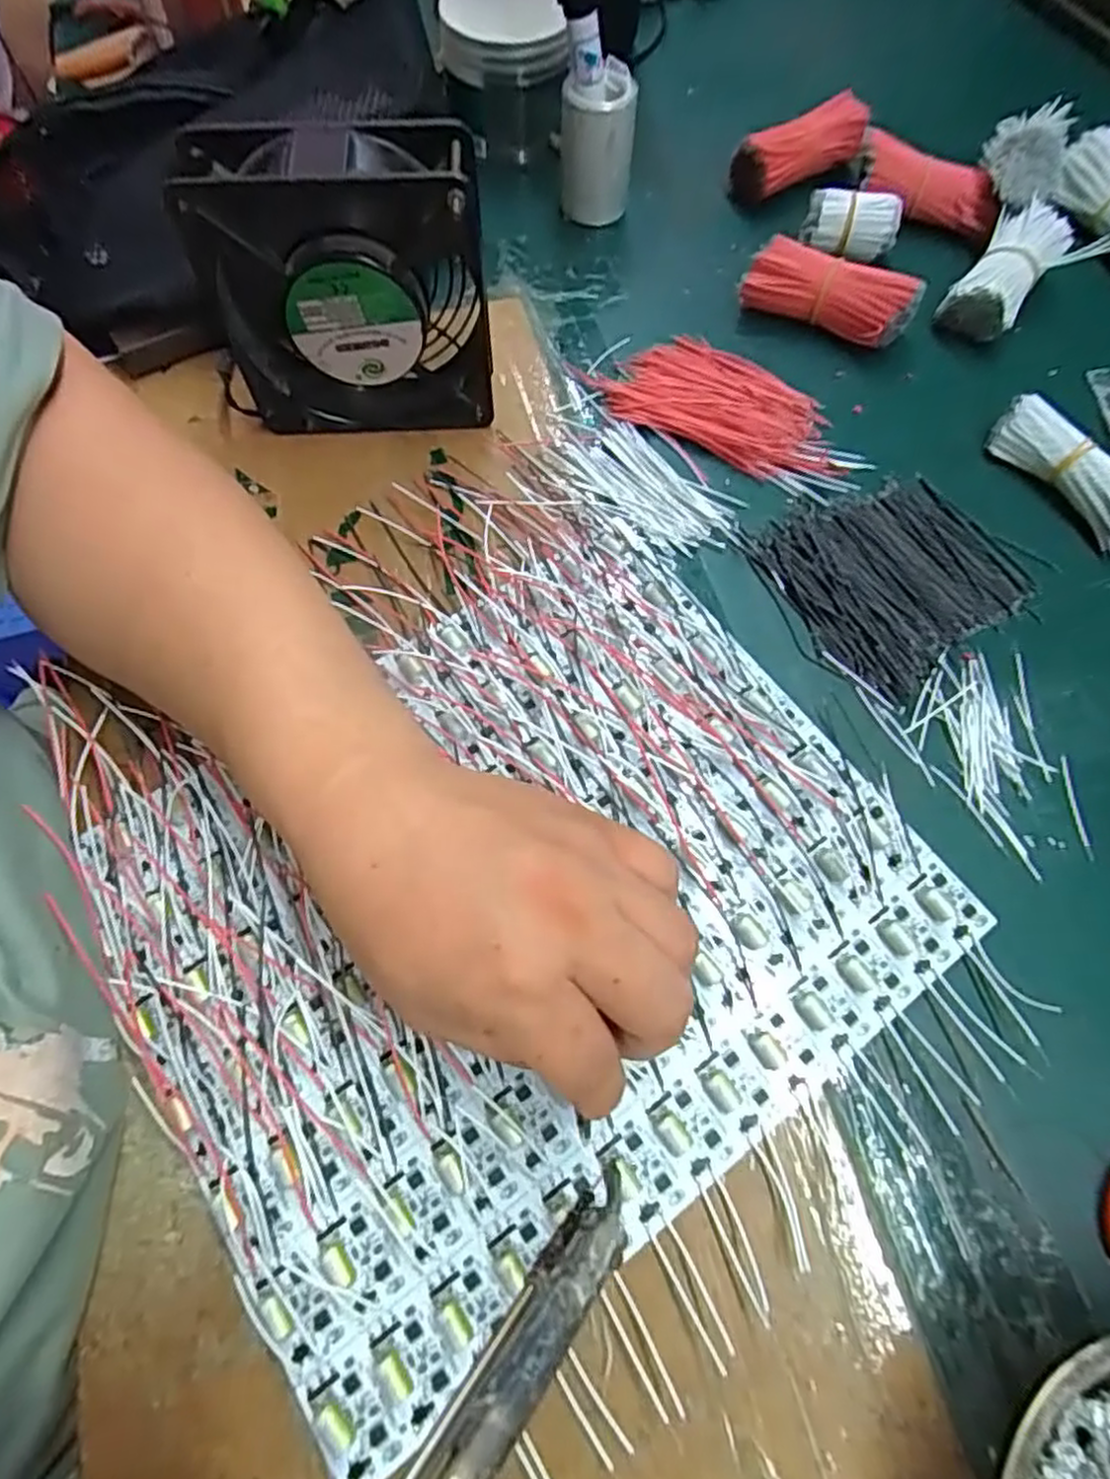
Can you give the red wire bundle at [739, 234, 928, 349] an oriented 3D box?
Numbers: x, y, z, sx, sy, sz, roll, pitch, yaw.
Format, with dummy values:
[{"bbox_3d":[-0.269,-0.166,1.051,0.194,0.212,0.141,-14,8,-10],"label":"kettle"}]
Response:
[{"bbox_3d":[0.156,-0.253,0.402,0.091,0.037,0.031,27,70,11],"label":"red wire bundle"}]

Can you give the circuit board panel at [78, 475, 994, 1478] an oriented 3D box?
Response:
[{"bbox_3d":[-0.020,0.048,0.283,0.286,0.015,0.261,-34,71,-13],"label":"circuit board panel"}]

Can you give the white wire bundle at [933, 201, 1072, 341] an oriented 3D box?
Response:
[{"bbox_3d":[0.260,-0.269,0.409,0.040,0.035,0.085,33,71,13],"label":"white wire bundle"}]

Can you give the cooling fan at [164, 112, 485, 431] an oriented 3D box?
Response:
[{"bbox_3d":[-0.095,-0.208,0.333,0.127,0.123,0.048,1,67,1],"label":"cooling fan"}]

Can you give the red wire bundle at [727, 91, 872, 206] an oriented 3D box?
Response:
[{"bbox_3d":[0.153,-0.373,0.445,0.083,0.033,0.027,-22,68,7],"label":"red wire bundle"}]

